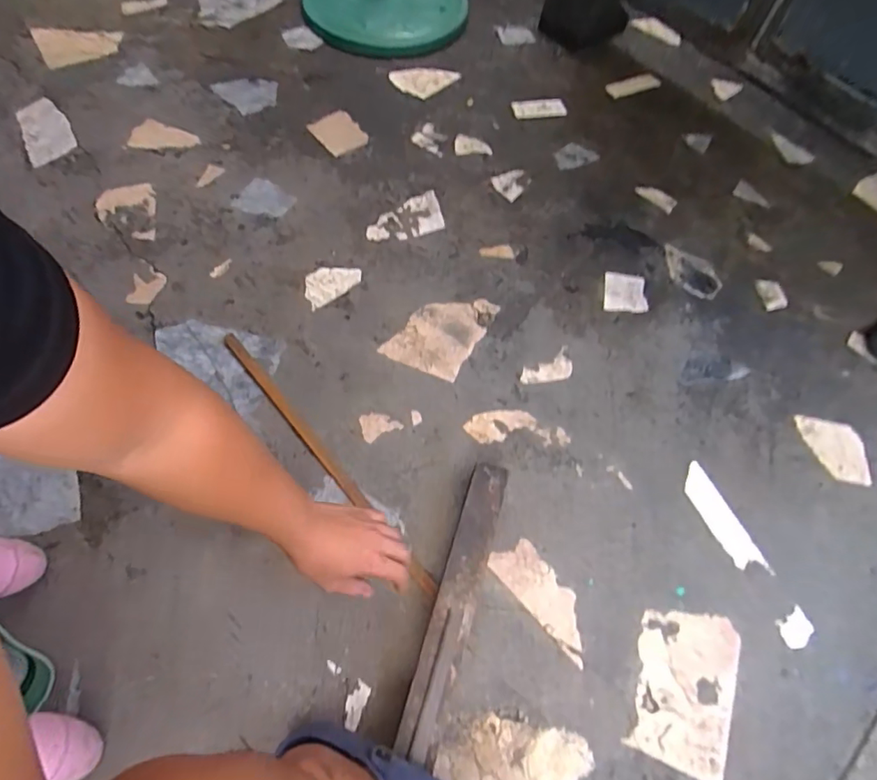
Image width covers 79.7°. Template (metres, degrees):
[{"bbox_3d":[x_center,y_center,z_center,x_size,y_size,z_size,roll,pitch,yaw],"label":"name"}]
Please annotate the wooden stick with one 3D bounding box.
[{"bbox_3d":[-0.169,0.091,0.761,0.022,0.015,0.502,-36,70,-21],"label":"wooden stick"}]

